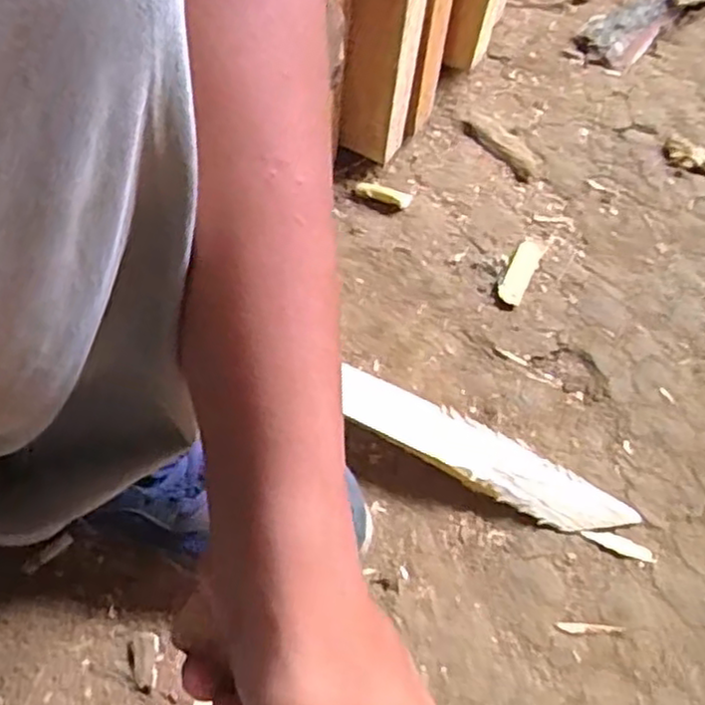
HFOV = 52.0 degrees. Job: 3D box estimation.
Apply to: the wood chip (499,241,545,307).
[{"bbox_3d":[0.136,-0.065,0.586,0.021,0.008,0.062,27,68,5],"label":"wood chip"}]

